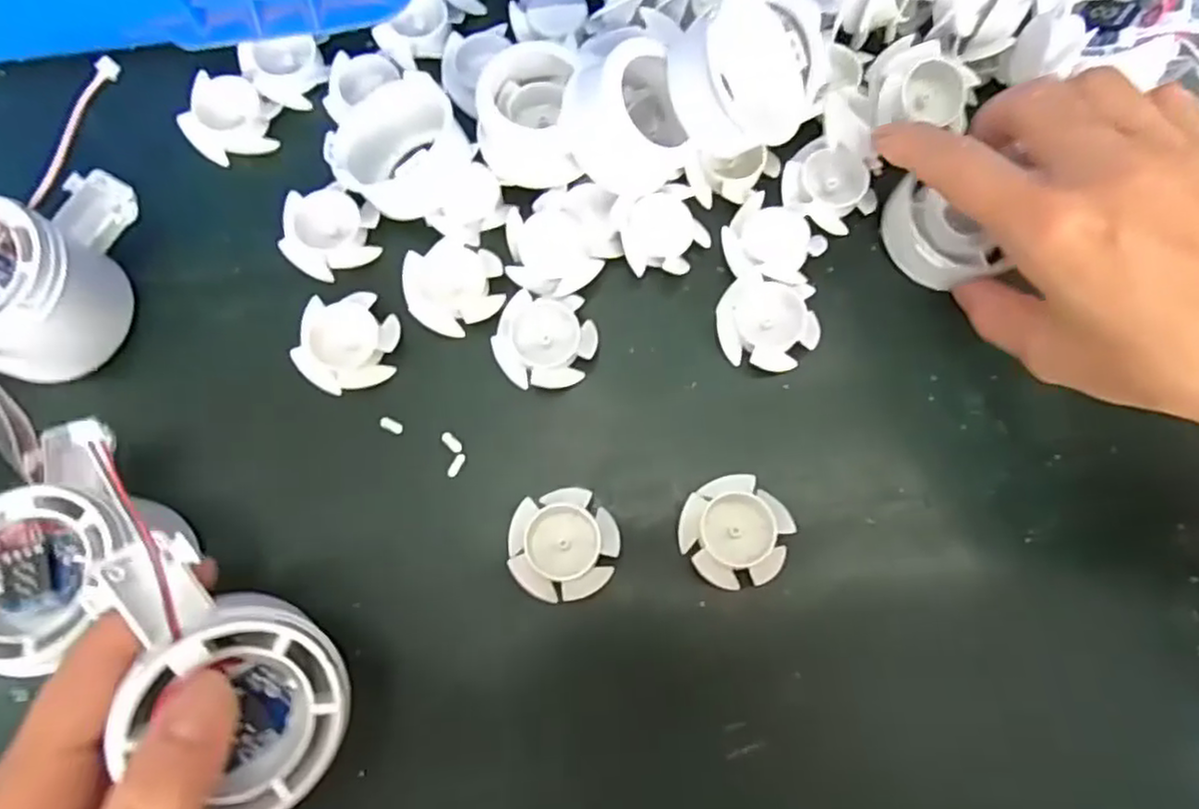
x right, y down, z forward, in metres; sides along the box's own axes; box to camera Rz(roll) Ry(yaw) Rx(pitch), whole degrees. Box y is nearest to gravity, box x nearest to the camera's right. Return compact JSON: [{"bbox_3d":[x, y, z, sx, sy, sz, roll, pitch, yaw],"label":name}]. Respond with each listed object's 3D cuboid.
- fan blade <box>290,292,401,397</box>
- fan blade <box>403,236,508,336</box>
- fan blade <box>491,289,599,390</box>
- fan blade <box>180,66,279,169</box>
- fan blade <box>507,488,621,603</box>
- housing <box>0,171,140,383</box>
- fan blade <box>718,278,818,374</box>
[{"bbox_3d":[-0.103,-0.026,0.278,0.040,0.012,0.038,-1,81,4],"label":"fan blade"},{"bbox_3d":[-0.061,-0.050,0.283,0.040,0.010,0.038,0,77,-1],"label":"fan blade"},{"bbox_3d":[-0.022,-0.026,0.278,0.040,0.013,0.037,6,77,1],"label":"fan blade"},{"bbox_3d":[-0.164,-0.126,0.302,0.039,0.017,0.036,0,77,-1],"label":"fan blade"},{"bbox_3d":[-0.013,0.053,0.259,0.040,0.019,0.039,0,77,-1],"label":"fan blade"},{"bbox_3d":[-0.218,-0.051,0.263,0.062,0.053,0.084,-4,76,-1],"label":"housing"},{"bbox_3d":[0.069,-0.033,0.279,0.040,0.011,0.036,5,77,0],"label":"fan blade"}]

